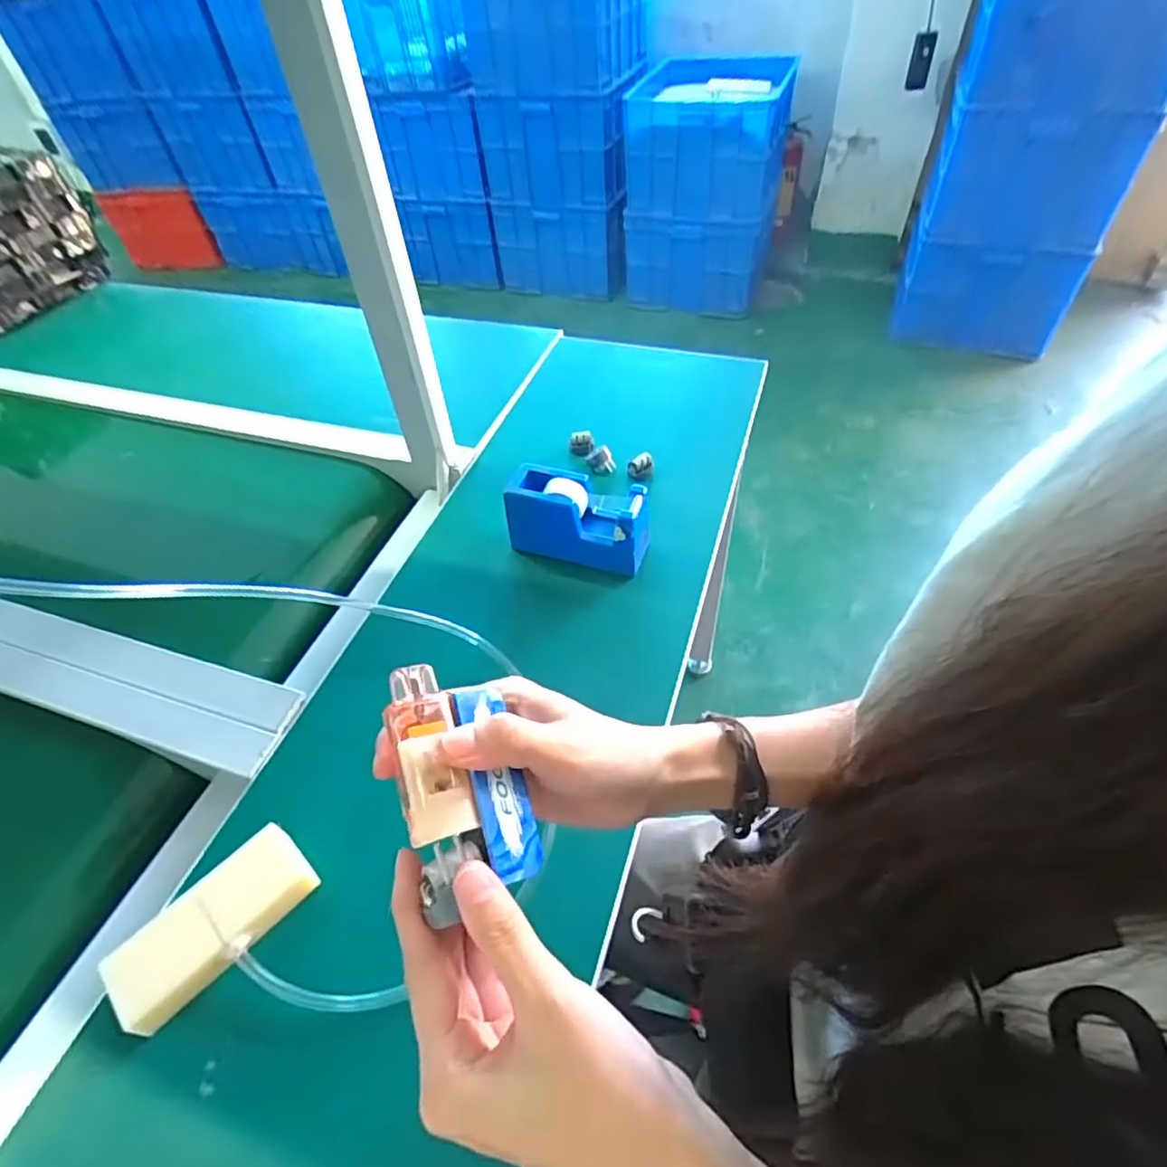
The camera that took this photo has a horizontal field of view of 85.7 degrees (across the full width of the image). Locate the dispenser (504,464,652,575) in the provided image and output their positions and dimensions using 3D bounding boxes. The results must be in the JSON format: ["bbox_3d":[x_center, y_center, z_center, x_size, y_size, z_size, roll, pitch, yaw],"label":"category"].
[{"bbox_3d":[-0.007,-0.060,0.616,0.137,0.090,0.052,12,52,15],"label":"dispenser"}]

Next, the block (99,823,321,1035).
[{"bbox_3d":[-0.240,0.222,0.412,0.052,0.035,0.120,31,59,27],"label":"block"}]

